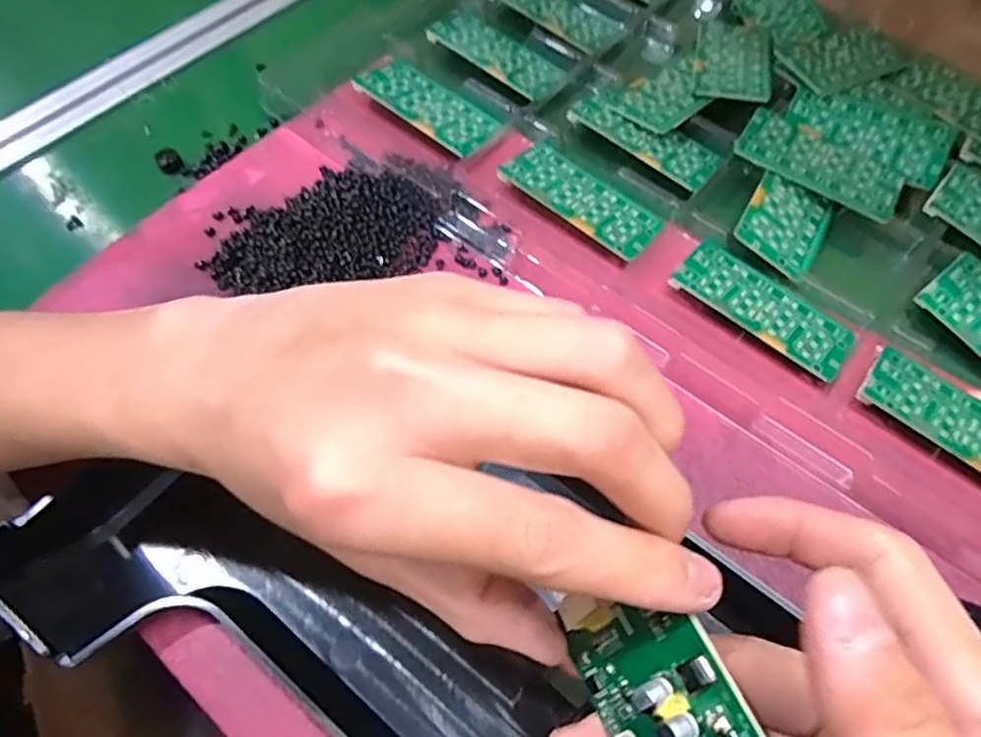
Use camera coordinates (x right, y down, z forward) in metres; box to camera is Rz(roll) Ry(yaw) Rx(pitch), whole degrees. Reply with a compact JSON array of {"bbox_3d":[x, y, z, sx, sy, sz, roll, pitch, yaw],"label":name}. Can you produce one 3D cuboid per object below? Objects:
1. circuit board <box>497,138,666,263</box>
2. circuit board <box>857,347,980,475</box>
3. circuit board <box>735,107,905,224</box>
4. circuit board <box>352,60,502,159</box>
[{"bbox_3d":[0.053,-0.099,0.384,0.095,0.004,0.050,42,54,17],"label":"circuit board"},{"bbox_3d":[0.227,0.026,0.317,0.093,0.009,0.045,35,68,18],"label":"circuit board"},{"bbox_3d":[0.195,-0.121,0.395,0.094,0.006,0.042,28,64,10],"label":"circuit board"},{"bbox_3d":[-0.039,-0.165,0.417,0.087,0.005,0.043,37,56,12],"label":"circuit board"}]

